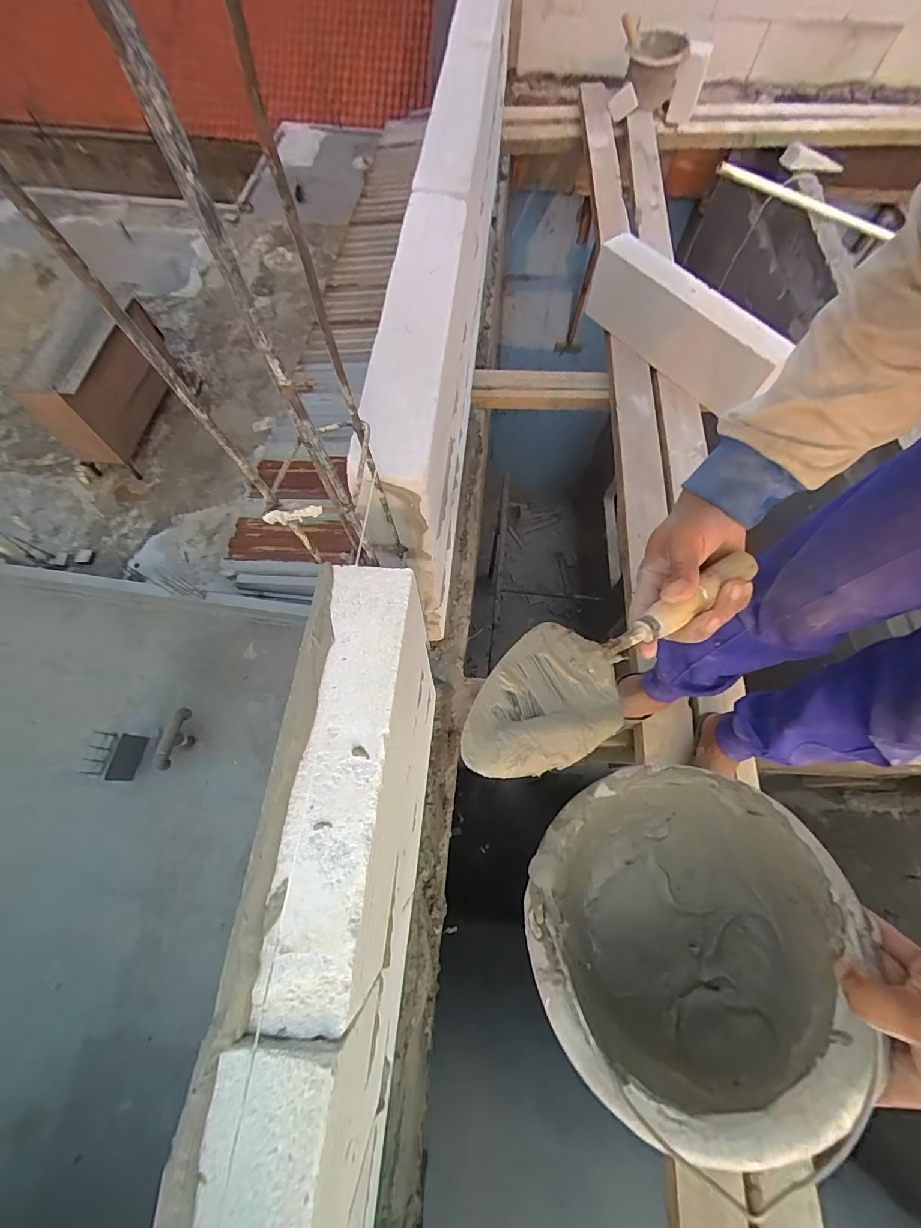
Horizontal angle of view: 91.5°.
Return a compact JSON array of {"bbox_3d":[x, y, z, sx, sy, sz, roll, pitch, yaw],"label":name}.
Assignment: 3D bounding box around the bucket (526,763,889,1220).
[{"bbox_3d":[0.208,0.306,0.422,0.249,0.190,0.254,-17,40,12],"label":"bucket"}]

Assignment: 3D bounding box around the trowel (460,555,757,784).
[{"bbox_3d":[0.117,0.028,0.349,0.284,0.046,0.090,-31,71,-21],"label":"trowel"}]

